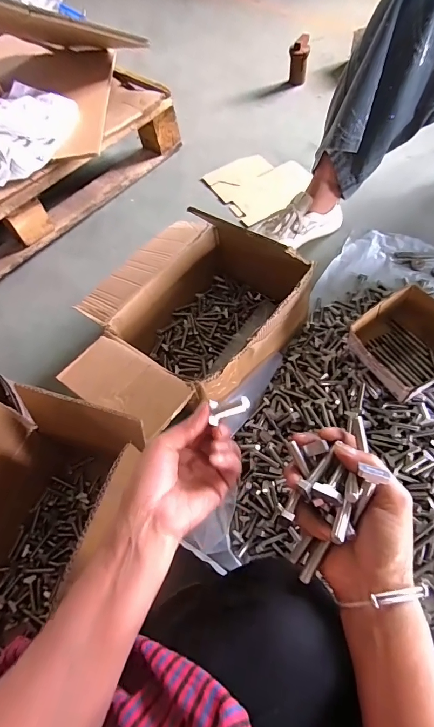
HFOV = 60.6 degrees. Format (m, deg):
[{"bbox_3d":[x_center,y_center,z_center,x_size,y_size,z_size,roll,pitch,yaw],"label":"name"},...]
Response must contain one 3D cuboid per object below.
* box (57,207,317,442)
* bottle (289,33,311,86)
[{"bbox_3d":[-0.056,-0.088,0.751,0.350,0.167,0.497,32,67,21],"label":"box"},{"bbox_3d":[0.278,-1.031,1.260,0.065,0.118,0.061,5,60,7],"label":"bottle"}]

